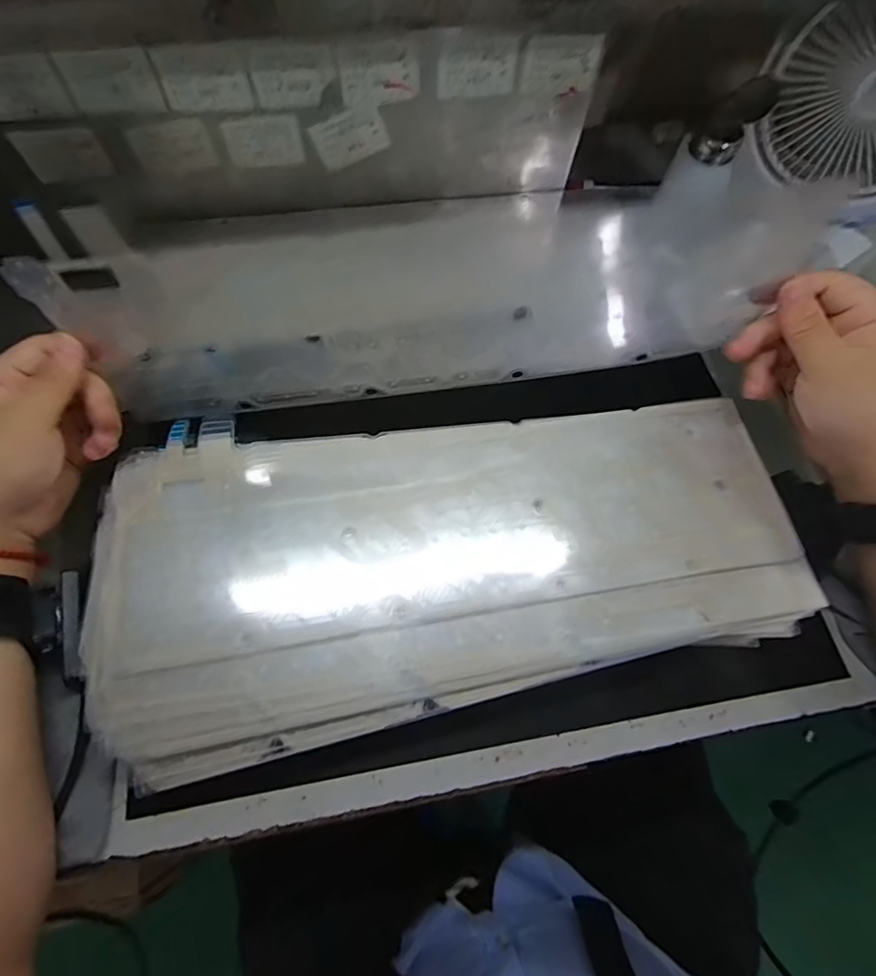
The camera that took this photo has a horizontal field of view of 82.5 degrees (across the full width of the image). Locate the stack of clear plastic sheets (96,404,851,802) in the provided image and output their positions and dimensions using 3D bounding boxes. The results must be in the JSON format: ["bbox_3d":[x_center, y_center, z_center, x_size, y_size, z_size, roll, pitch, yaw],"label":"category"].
[{"bbox_3d":[0.010,0.041,0.325,0.434,0.021,0.188,-8,67,-7],"label":"stack of clear plastic sheets"}]

